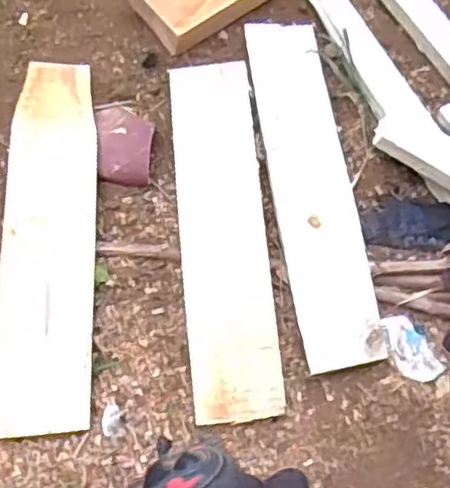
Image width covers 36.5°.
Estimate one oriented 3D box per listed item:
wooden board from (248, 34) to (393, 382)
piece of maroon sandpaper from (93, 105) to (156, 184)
[{"bbox_3d":[0.094,-0.066,0.748,0.089,0.009,0.397,-10,73,-3],"label":"wooden board"},{"bbox_3d":[-0.108,-0.110,0.743,0.060,0.014,0.094,-6,64,-4],"label":"piece of maroon sandpaper"}]

